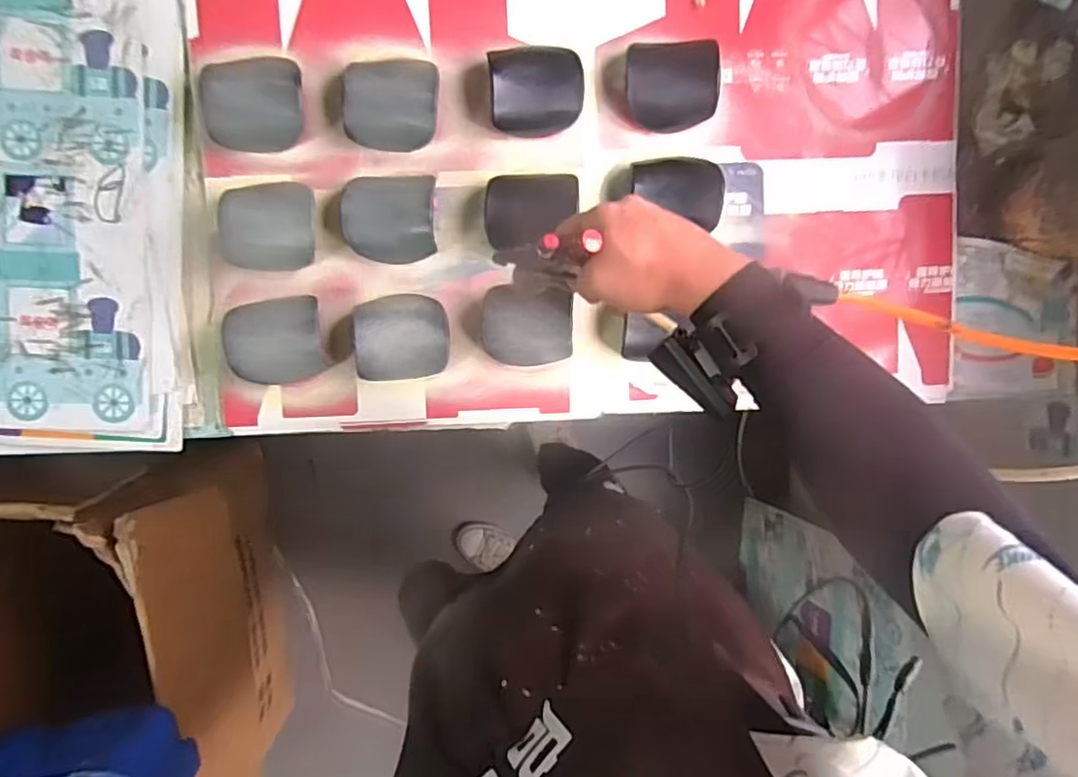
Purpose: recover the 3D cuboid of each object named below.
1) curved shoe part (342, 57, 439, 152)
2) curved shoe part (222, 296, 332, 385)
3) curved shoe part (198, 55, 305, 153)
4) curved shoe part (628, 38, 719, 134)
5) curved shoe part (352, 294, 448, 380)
[{"bbox_3d":[-0.146,-0.283,0.632,0.093,0.045,0.087,6,93,-3],"label":"curved shoe part"},{"bbox_3d":[-0.262,-0.048,0.637,0.092,0.048,0.084,-10,94,-2],"label":"curved shoe part"},{"bbox_3d":[-0.276,-0.277,0.622,0.095,0.047,0.088,-5,94,-3],"label":"curved shoe part"},{"bbox_3d":[0.135,-0.308,0.652,0.091,0.041,0.083,-3,94,-3],"label":"curved shoe part"},{"bbox_3d":[-0.137,-0.051,0.641,0.089,0.044,0.082,-7,94,-3],"label":"curved shoe part"}]

